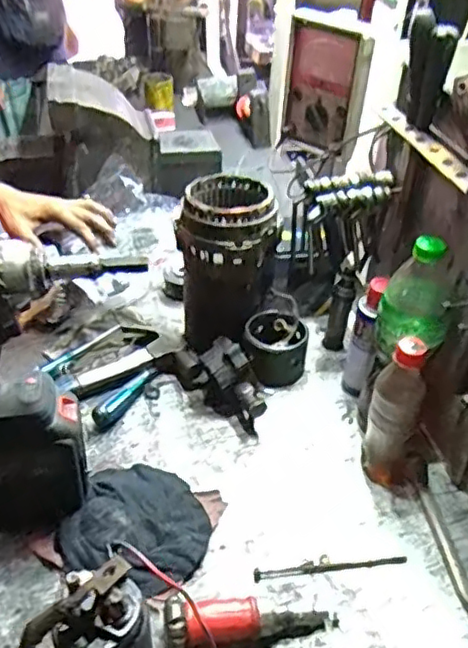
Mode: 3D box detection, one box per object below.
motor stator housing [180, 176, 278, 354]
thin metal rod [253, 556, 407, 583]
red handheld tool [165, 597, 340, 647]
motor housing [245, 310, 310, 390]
[{"bbox_3d":[-0.013,-0.080,0.873,0.125,0.215,0.131,3,39,-1],"label":"motor stator housing"},{"bbox_3d":[0.101,0.253,0.659,0.162,0.004,0.014,-3,40,-8],"label":"thin metal rod"},{"bbox_3d":[0.014,0.285,0.594,0.169,0.052,0.043,6,37,-18],"label":"red handheld tool"},{"bbox_3d":[0.060,0.035,0.880,0.091,0.060,0.098,-1,39,-7],"label":"motor housing"}]

